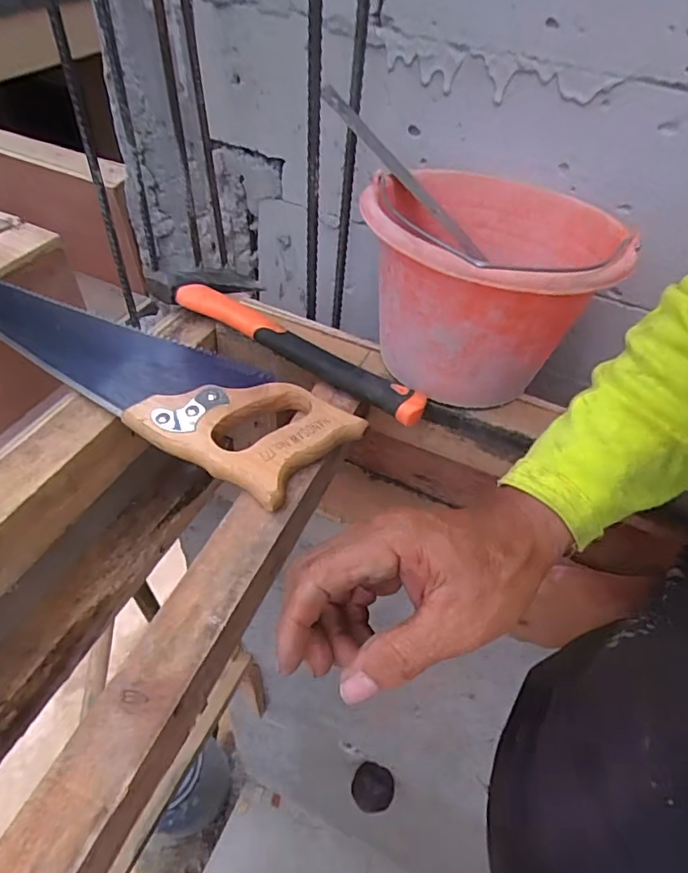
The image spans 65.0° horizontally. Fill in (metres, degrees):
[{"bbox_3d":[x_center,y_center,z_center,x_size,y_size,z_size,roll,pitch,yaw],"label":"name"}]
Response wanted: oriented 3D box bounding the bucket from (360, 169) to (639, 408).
[{"bbox_3d":[0.128,-0.149,0.516,0.222,0.156,0.253,22,49,14],"label":"bucket"}]

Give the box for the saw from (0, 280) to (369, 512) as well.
[{"bbox_3d":[-0.227,-0.089,0.536,0.503,0.022,0.118,29,51,19],"label":"saw"}]

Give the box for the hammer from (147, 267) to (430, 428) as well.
[{"bbox_3d":[-0.047,-0.119,0.575,0.334,0.027,0.109,28,51,19],"label":"hammer"}]

